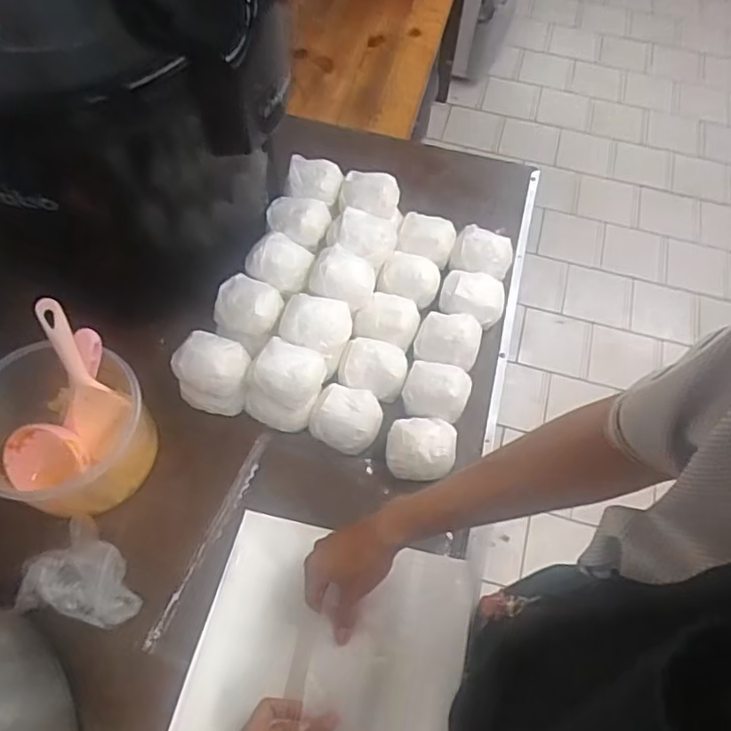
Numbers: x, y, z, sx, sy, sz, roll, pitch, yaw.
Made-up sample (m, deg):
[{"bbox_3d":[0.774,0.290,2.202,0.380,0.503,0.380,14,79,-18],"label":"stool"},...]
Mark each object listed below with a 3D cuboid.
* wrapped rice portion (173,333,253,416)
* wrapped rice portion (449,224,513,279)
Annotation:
[{"bbox_3d":[-0.186,0.007,0.729,0.091,0.083,0.076,8,62,2],"label":"wrapped rice portion"},{"bbox_3d":[0.166,-0.160,0.843,0.081,0.033,0.072,13,62,4],"label":"wrapped rice portion"}]

